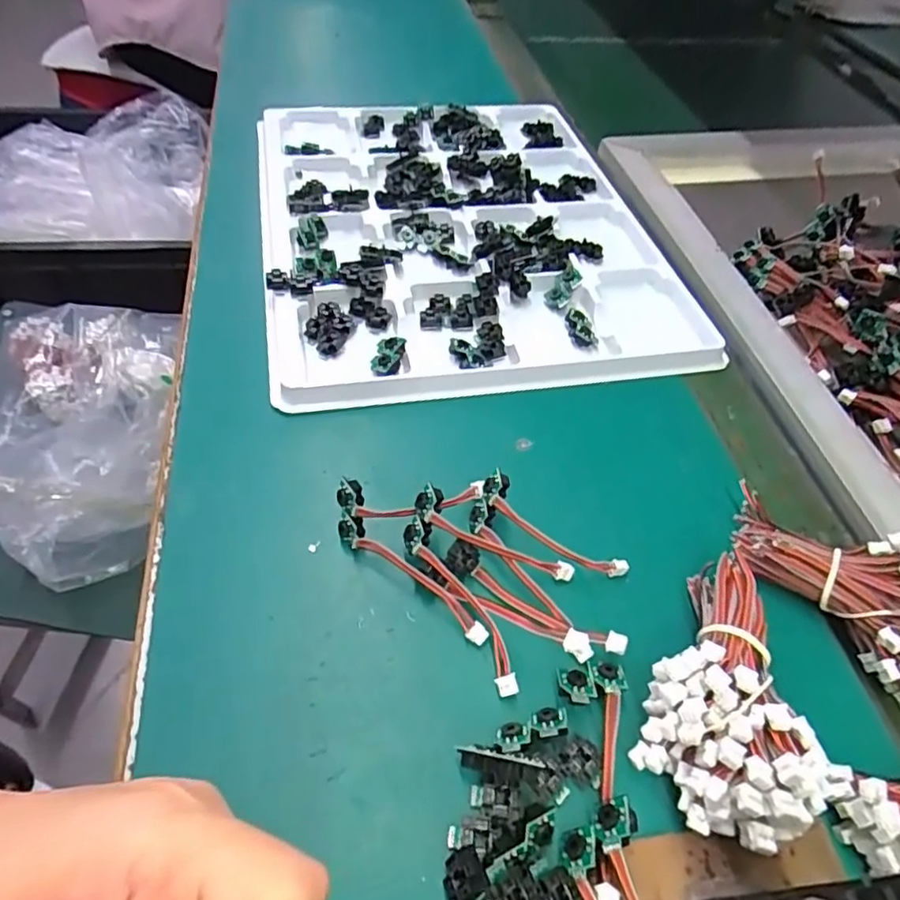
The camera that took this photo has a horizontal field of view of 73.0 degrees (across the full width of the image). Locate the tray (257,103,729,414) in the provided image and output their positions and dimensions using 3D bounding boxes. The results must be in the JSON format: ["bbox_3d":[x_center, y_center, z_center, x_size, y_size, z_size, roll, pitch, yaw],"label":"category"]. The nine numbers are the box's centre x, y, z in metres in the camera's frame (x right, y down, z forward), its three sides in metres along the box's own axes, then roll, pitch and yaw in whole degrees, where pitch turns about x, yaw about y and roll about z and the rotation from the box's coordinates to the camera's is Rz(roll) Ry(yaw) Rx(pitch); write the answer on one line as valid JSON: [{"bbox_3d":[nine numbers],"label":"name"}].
[{"bbox_3d":[0.004,-0.185,0.467,0.285,0.020,0.359,-8,52,-10],"label":"tray"}]

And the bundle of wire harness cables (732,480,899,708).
[{"bbox_3d":[0.183,0.059,0.275,0.047,0.047,0.122,-26,43,-23],"label":"bundle of wire harness cables"}]

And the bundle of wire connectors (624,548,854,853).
[{"bbox_3d":[0.116,0.094,0.241,0.064,0.040,0.109,27,54,17],"label":"bundle of wire connectors"}]

